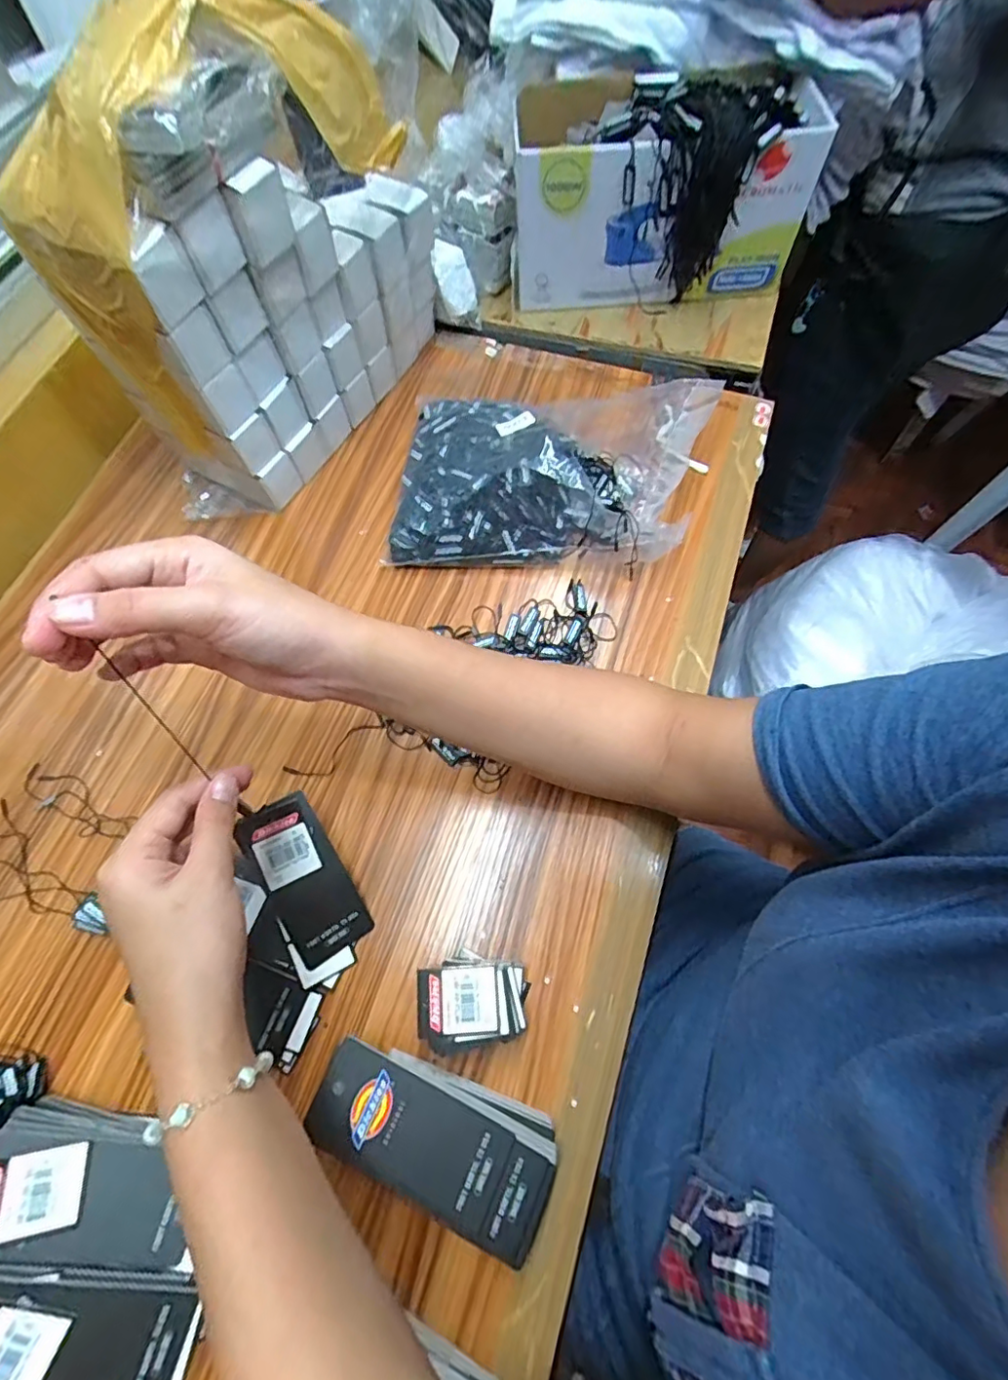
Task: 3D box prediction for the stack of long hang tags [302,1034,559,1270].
[{"bbox_3d":[-0.040,0.255,0.319,0.134,0.046,0.055,22,71,10],"label":"stack of long hang tags"}]

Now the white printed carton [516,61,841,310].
[{"bbox_3d":[0.147,-0.483,0.544,0.261,0.152,0.131,2,69,3],"label":"white printed carton"}]

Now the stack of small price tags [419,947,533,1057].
[{"bbox_3d":[-0.019,0.194,0.350,0.066,0.032,0.048,-12,69,-3],"label":"stack of small price tags"}]

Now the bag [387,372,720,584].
[{"bbox_3d":[0.040,-0.192,0.480,0.271,0.074,0.164,3,69,3],"label":"bag"}]

